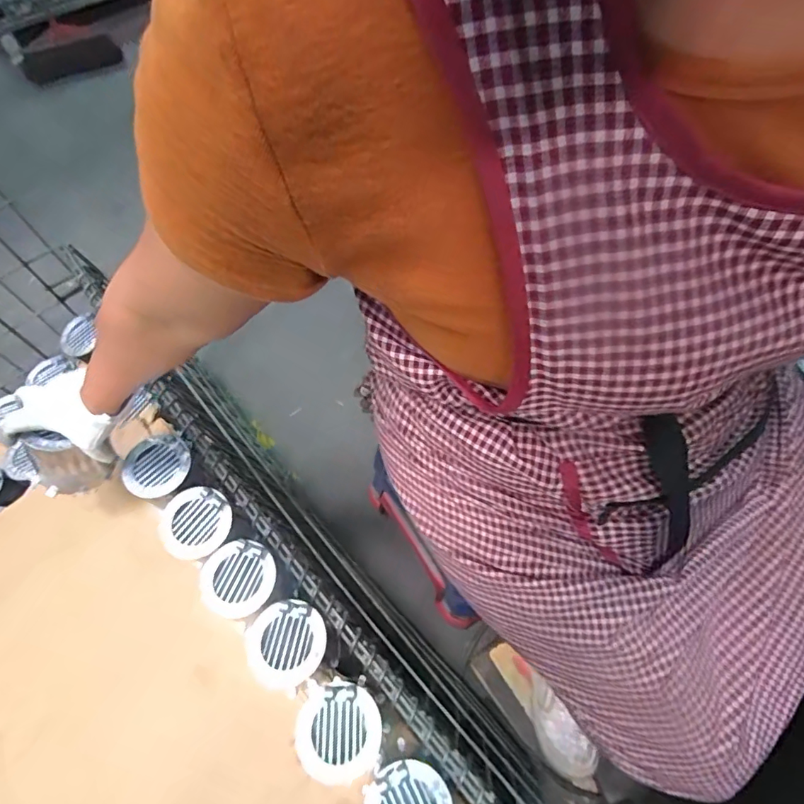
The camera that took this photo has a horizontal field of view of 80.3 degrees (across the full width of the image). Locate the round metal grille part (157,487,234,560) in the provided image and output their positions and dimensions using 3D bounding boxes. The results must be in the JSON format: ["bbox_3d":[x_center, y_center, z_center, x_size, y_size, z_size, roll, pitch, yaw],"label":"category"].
[{"bbox_3d":[-0.264,0.152,0.599,0.091,0.024,0.082,-2,63,0],"label":"round metal grille part"}]

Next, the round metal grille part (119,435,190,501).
[{"bbox_3d":[-0.329,0.085,0.637,0.081,0.012,0.085,-1,63,1],"label":"round metal grille part"}]

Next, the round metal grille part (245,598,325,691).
[{"bbox_3d":[-0.133,0.277,0.549,0.084,0.024,0.086,-1,63,1],"label":"round metal grille part"}]

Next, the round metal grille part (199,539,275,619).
[{"bbox_3d":[-0.200,0.212,0.575,0.084,0.016,0.084,-1,63,1],"label":"round metal grille part"}]

